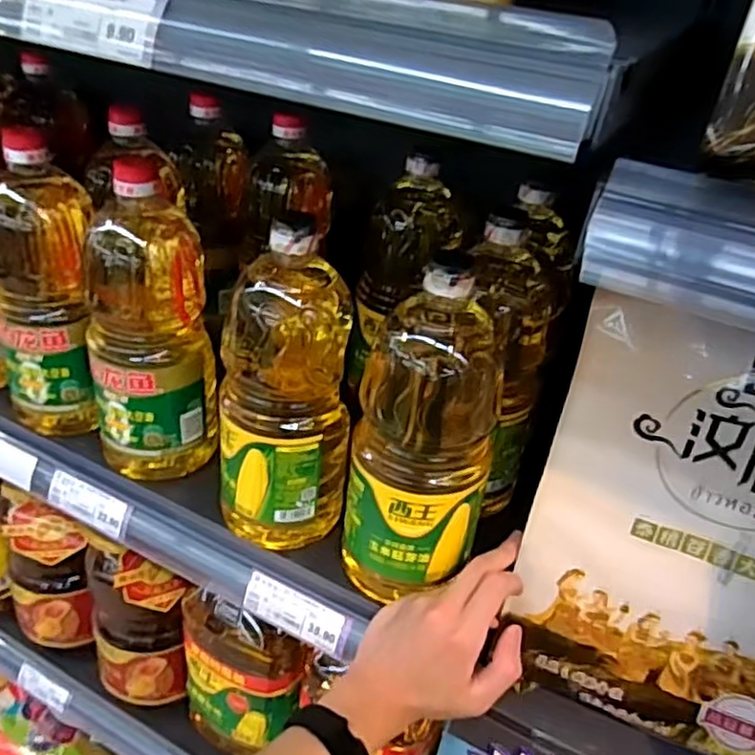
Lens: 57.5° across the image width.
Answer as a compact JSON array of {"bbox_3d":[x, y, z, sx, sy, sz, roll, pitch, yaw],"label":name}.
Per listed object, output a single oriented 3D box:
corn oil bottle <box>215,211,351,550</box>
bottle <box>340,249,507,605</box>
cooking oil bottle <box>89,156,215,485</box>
[{"bbox_3d":[-0.076,0.014,0.562,0.105,0.294,0.089,2,35,-8],"label":"corn oil bottle"},{"bbox_3d":[0.038,0.048,0.524,0.106,0.269,0.105,10,35,5],"label":"bottle"},{"bbox_3d":[-0.209,-0.029,0.624,0.098,0.305,0.101,-5,37,-17],"label":"cooking oil bottle"}]

